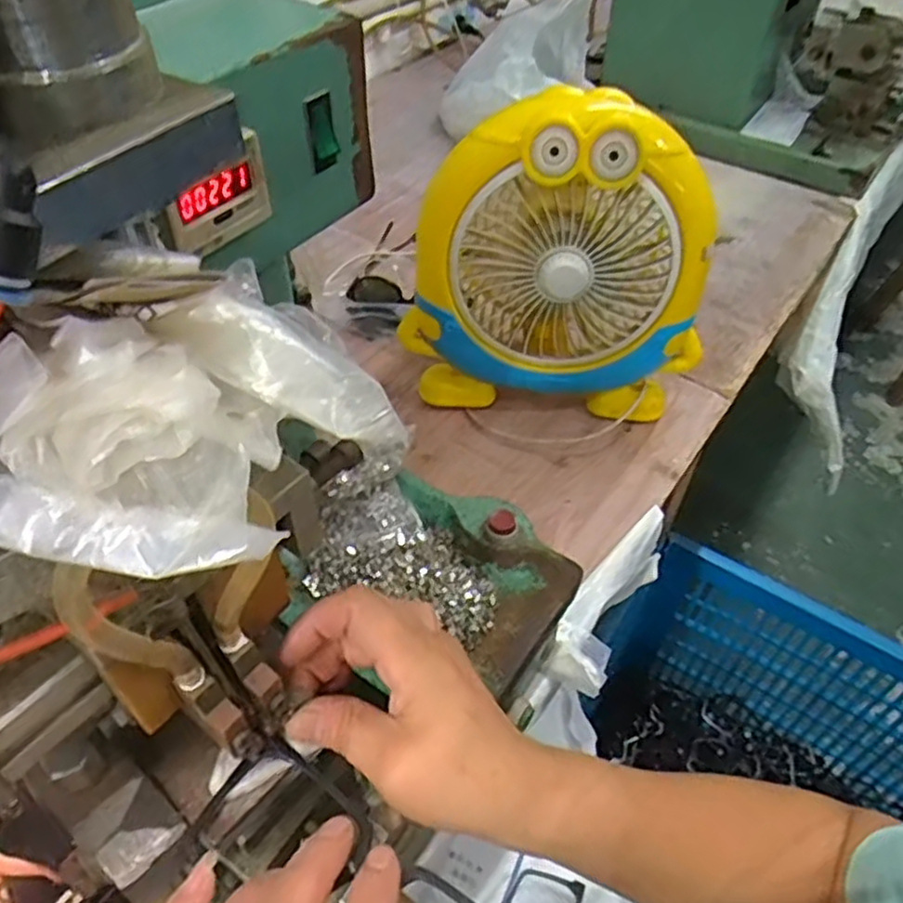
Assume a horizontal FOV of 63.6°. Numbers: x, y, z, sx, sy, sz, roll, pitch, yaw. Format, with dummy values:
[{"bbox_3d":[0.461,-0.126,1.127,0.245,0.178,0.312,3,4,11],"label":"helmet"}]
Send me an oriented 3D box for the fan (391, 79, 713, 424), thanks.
[{"bbox_3d":[0.094,-0.152,0.627,0.253,0.271,0.094,11,48,9],"label":"fan"}]

